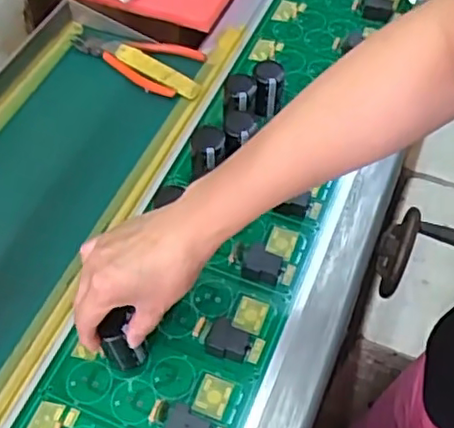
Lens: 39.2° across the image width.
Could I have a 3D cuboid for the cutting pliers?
[{"bbox_3d":[-0.106,-0.180,0.714,0.143,0.015,0.069,23,57,15],"label":"cutting pliers"}]

